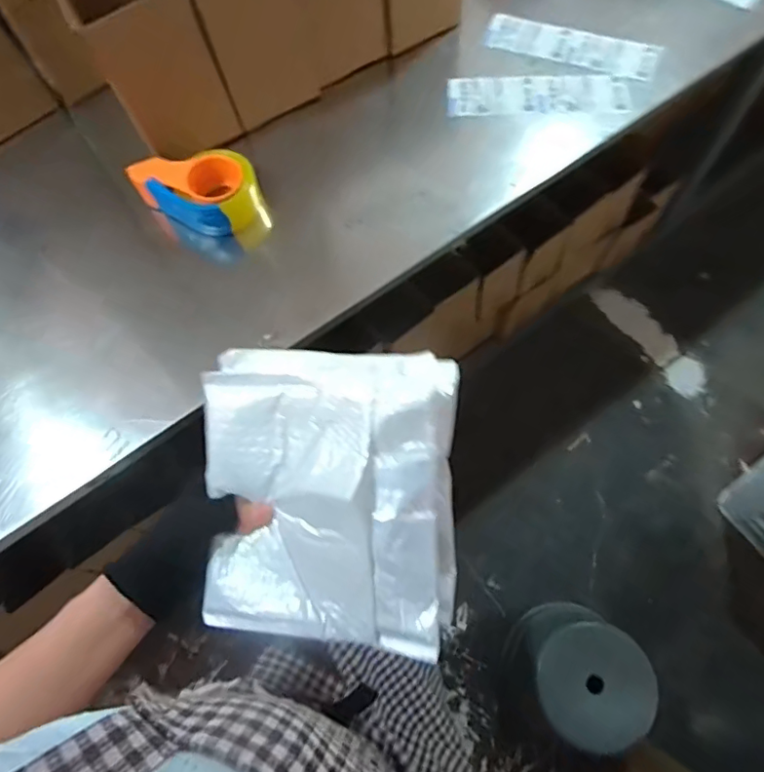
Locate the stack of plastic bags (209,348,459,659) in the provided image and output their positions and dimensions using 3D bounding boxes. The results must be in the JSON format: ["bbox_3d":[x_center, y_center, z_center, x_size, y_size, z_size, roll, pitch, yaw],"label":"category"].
[{"bbox_3d":[-0.041,0.080,0.411,0.183,0.048,0.208,1,91,20],"label":"stack of plastic bags"}]

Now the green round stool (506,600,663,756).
[{"bbox_3d":[0.400,0.600,1.148,0.203,0.279,0.237,-40,72,-12],"label":"green round stool"}]

